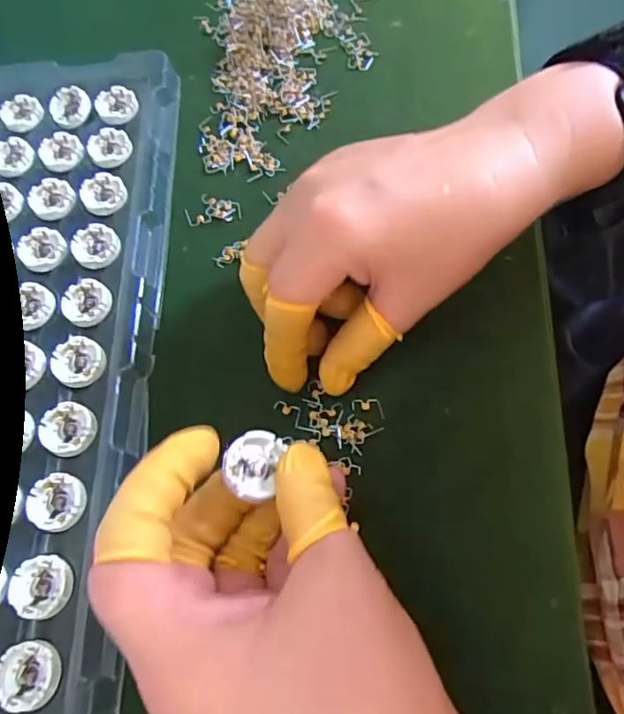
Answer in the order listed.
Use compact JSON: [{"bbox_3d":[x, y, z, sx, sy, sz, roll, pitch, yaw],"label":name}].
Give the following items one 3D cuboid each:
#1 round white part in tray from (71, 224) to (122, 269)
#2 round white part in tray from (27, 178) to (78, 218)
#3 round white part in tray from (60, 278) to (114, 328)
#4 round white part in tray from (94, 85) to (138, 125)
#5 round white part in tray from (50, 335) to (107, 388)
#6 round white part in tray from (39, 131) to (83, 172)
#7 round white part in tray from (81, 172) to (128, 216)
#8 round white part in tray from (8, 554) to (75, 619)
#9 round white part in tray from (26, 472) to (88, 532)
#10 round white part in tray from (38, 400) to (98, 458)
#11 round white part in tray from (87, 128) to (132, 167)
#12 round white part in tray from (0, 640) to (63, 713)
[{"bbox_3d":[-0.108,-0.056,0.285,0.023,0.004,0.025,-3,67,7],"label":"round white part in tray"},{"bbox_3d":[-0.137,-0.084,0.299,0.023,0.004,0.025,-3,67,7],"label":"round white part in tray"},{"bbox_3d":[-0.108,-0.026,0.272,0.024,0.004,0.022,-3,67,7],"label":"round white part in tray"},{"bbox_3d":[-0.111,-0.143,0.322,0.023,0.004,0.027,-22,66,-2],"label":"round white part in tray"},{"bbox_3d":[-0.107,0.002,0.260,0.025,0.004,0.023,-3,67,7],"label":"round white part in tray"},{"bbox_3d":[-0.138,-0.113,0.314,0.022,0.004,0.026,-21,66,-1],"label":"round white part in tray"},{"bbox_3d":[-0.109,-0.086,0.298,0.022,0.004,0.024,-3,67,7],"label":"round white part in tray"},{"bbox_3d":[-0.106,0.089,0.223,0.024,0.004,0.023,-1,67,8],"label":"round white part in tray"},{"bbox_3d":[-0.106,0.060,0.236,0.024,0.004,0.023,-3,67,7],"label":"round white part in tray"},{"bbox_3d":[-0.106,0.031,0.248,0.025,0.004,0.023,-3,67,7],"label":"round white part in tray"},{"bbox_3d":[-0.110,-0.114,0.311,0.023,0.004,0.025,-3,67,7],"label":"round white part in tray"},{"bbox_3d":[-0.105,0.117,0.210,0.024,0.004,0.022,2,68,9],"label":"round white part in tray"}]

